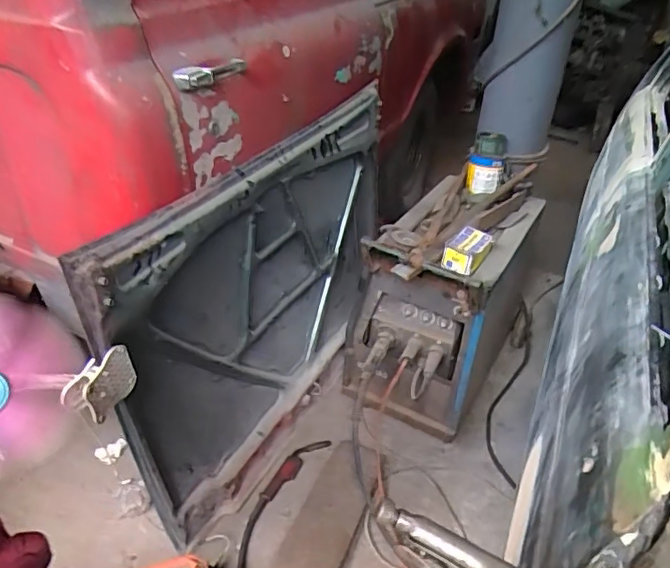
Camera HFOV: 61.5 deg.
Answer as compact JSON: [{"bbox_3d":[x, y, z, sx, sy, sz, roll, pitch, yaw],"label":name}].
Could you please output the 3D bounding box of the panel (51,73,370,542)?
[{"bbox_3d":[-0.149,0.029,1.639,0.156,0.849,1.196,17,39,20],"label":"panel"}]

